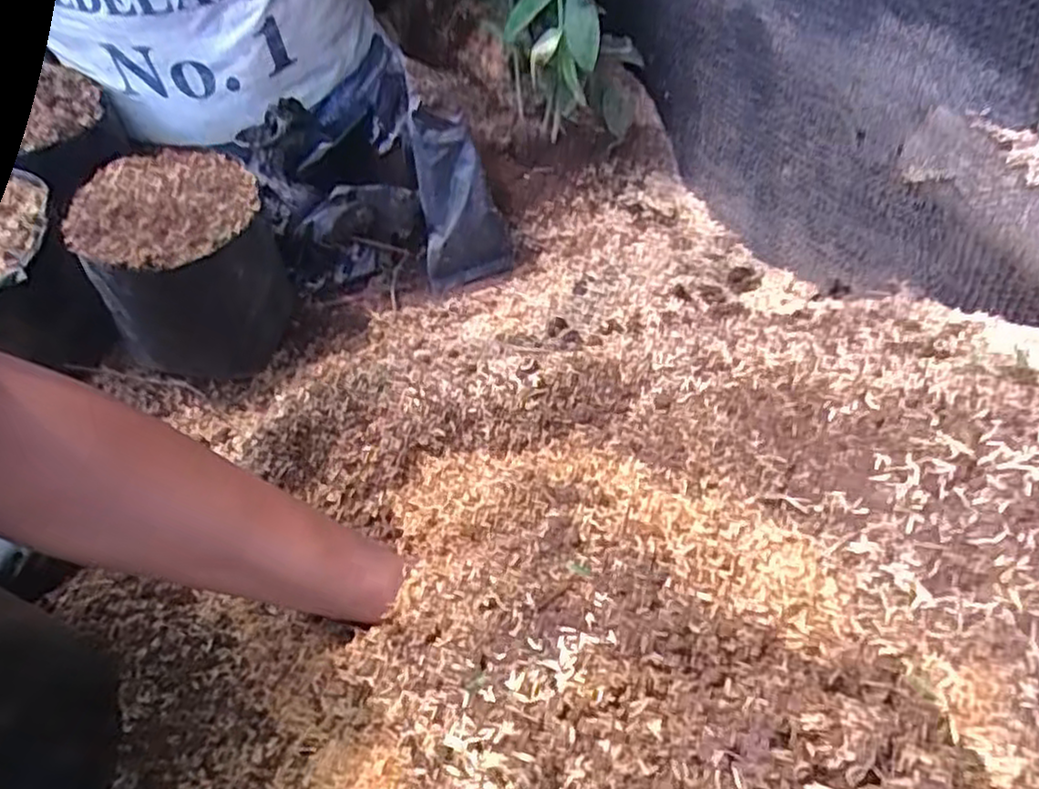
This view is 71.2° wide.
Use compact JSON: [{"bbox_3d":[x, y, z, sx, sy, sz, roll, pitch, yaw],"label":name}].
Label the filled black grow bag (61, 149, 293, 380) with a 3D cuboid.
[{"bbox_3d":[-0.308,-0.117,0.695,0.153,0.157,0.173,-16,53,-7],"label":"filled black grow bag"}]

